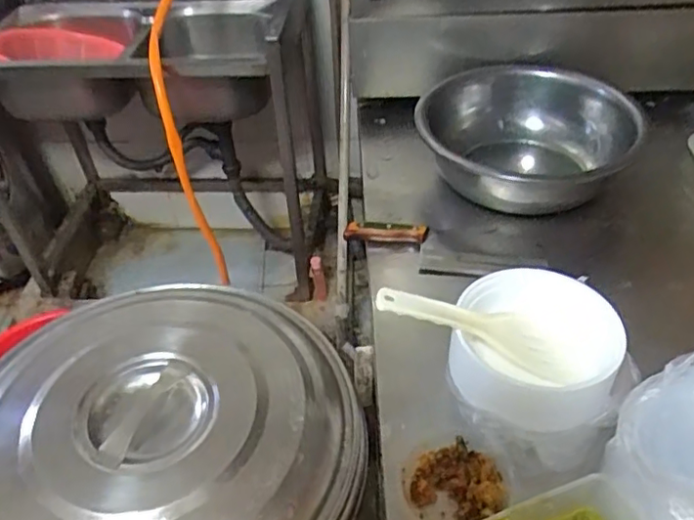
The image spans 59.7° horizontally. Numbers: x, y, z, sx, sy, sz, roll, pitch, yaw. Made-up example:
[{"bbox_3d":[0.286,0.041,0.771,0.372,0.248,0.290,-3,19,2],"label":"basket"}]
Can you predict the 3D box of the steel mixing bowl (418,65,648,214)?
[{"bbox_3d":[0.283,-0.202,0.986,0.299,0.125,0.299,-2,42,2],"label":"steel mixing bowl"}]

